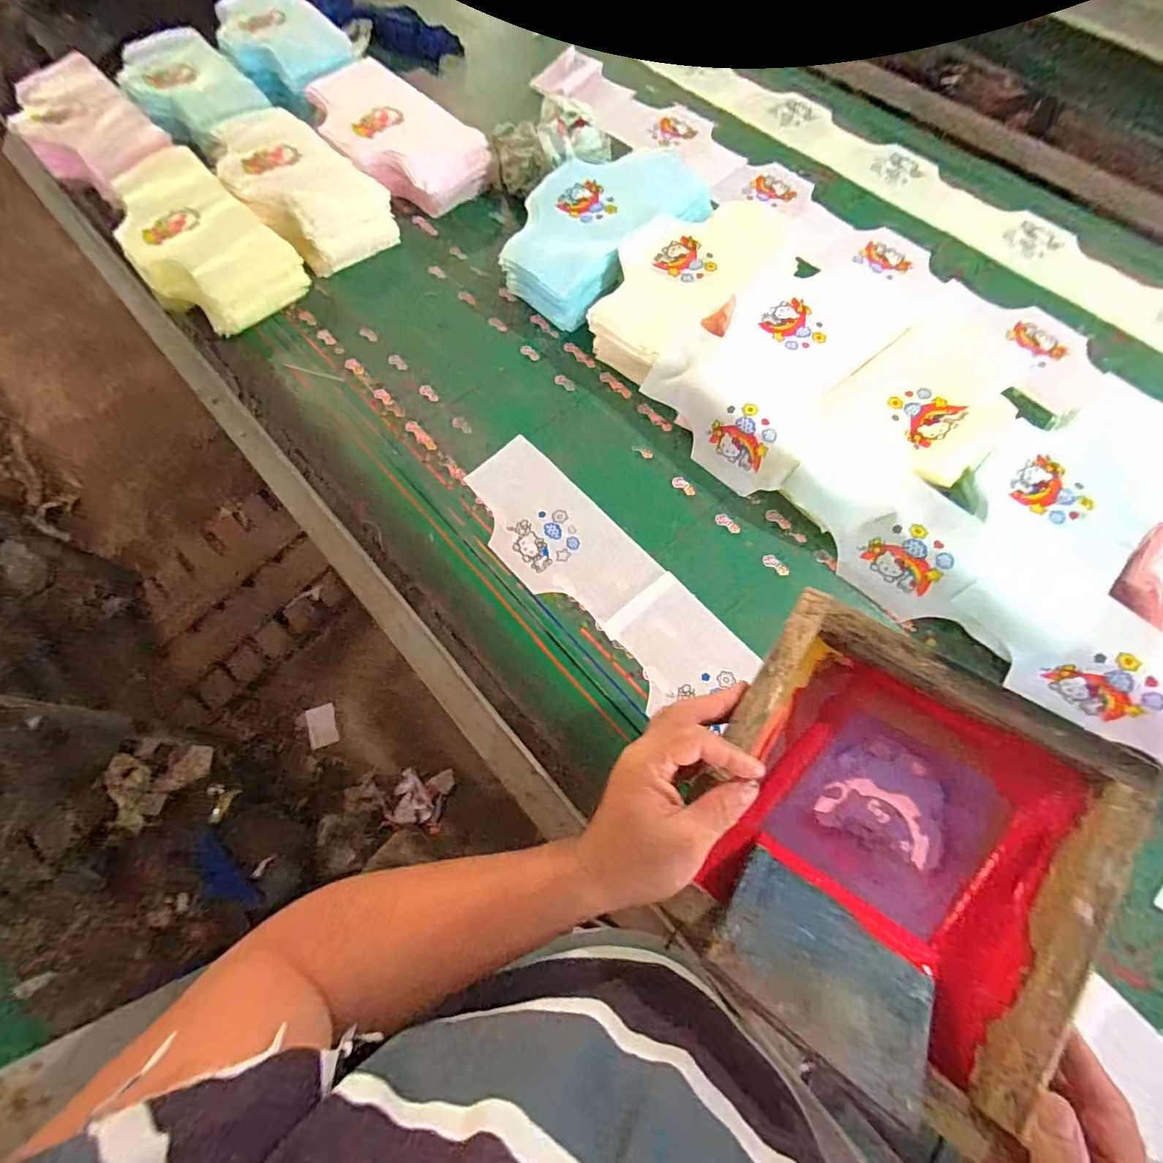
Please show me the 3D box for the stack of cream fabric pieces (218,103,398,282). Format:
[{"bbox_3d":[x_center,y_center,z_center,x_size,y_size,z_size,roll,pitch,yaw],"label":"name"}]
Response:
[{"bbox_3d":[-0.445,-0.621,0.818,0.173,0.083,0.293,-42,75,-15],"label":"stack of cream fabric pieces"}]

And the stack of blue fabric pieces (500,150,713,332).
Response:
[{"bbox_3d":[0.032,-0.535,0.786,0.347,0.076,0.202,-41,75,-15],"label":"stack of blue fabric pieces"}]

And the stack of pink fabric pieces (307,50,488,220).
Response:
[{"bbox_3d":[-0.315,-0.732,0.858,0.312,0.098,0.179,39,74,13],"label":"stack of pink fabric pieces"}]

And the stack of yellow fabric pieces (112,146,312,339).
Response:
[{"bbox_3d":[-0.568,-0.499,0.773,0.292,0.081,0.182,41,74,14],"label":"stack of yellow fabric pieces"}]

